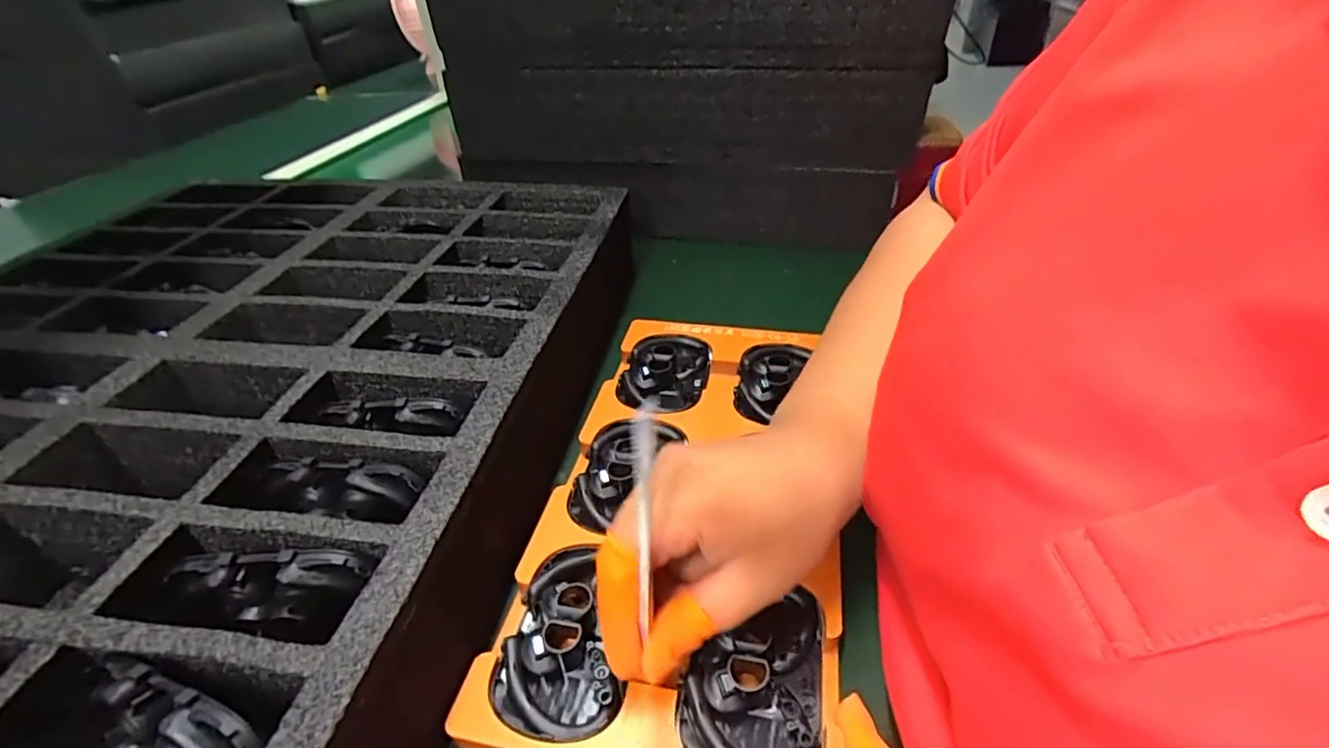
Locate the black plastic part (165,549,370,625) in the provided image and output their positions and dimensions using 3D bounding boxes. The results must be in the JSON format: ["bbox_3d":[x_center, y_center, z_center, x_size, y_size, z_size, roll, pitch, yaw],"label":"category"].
[{"bbox_3d":[-0.152,0.082,0.226,0.069,0.032,0.019,-4,38,0],"label":"black plastic part"}]

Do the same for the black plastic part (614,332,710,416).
[{"bbox_3d":[0.001,-0.006,0.414,0.059,0.022,0.087,7,38,11],"label":"black plastic part"}]

